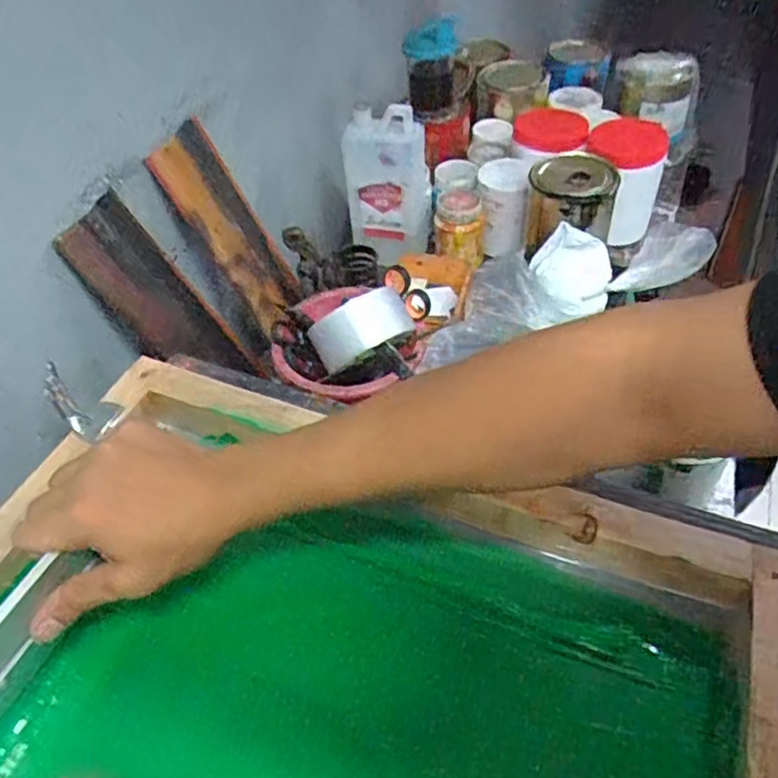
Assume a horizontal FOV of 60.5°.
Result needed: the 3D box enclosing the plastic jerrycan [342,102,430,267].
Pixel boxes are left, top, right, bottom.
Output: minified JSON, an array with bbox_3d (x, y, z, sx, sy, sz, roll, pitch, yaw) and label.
[{"bbox_3d":[-0.001,-0.266,0.879,0.109,0.189,0.061,-4,47,1],"label":"plastic jerrycan"}]

